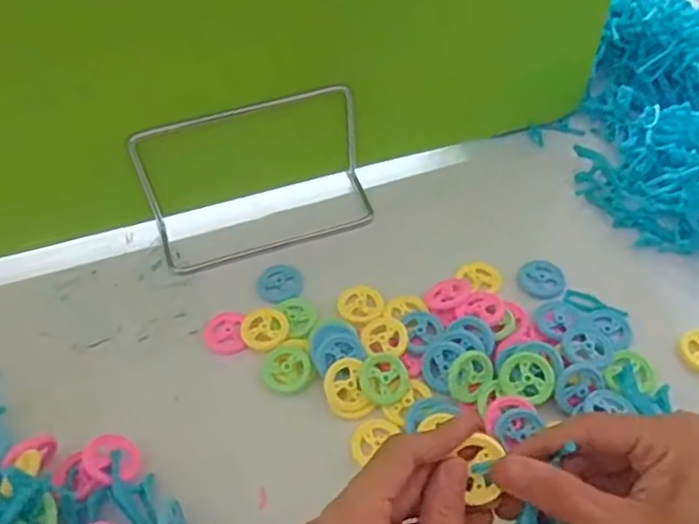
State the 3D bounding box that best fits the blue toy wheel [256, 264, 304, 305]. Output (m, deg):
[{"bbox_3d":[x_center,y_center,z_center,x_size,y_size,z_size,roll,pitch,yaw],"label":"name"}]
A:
[{"bbox_3d":[-0.046,0.014,0.448,0.029,0.004,0.029,-2,52,2],"label":"blue toy wheel"}]

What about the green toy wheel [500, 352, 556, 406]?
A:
[{"bbox_3d":[0.101,0.066,0.379,0.030,0.005,0.030,-3,67,7],"label":"green toy wheel"}]

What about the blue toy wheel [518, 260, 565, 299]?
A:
[{"bbox_3d":[0.126,0.011,0.438,0.027,0.007,0.032,-23,55,-14],"label":"blue toy wheel"}]

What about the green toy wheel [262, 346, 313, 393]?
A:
[{"bbox_3d":[-0.037,0.062,0.398,0.028,0.004,0.032,-20,54,-11],"label":"green toy wheel"}]

